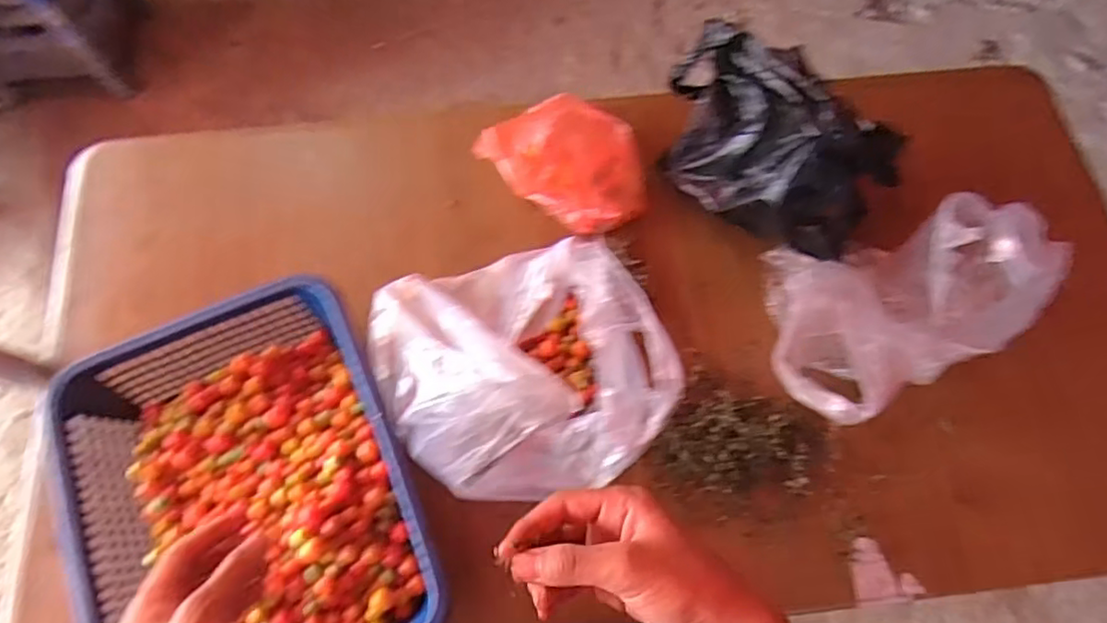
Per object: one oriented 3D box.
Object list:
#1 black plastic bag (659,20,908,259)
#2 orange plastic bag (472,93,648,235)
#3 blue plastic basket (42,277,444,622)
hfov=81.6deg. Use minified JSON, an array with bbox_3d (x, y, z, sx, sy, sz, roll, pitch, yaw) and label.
[{"bbox_3d":[0.215,-0.171,0.643,0.245,0.187,0.106,37,71,12],"label":"black plastic bag"},{"bbox_3d":[0.021,-0.181,0.694,0.181,0.141,0.124,15,68,4],"label":"orange plastic bag"},{"bbox_3d":[-0.273,0.168,0.582,0.261,0.083,0.346,-23,70,-11],"label":"blue plastic basket"}]

